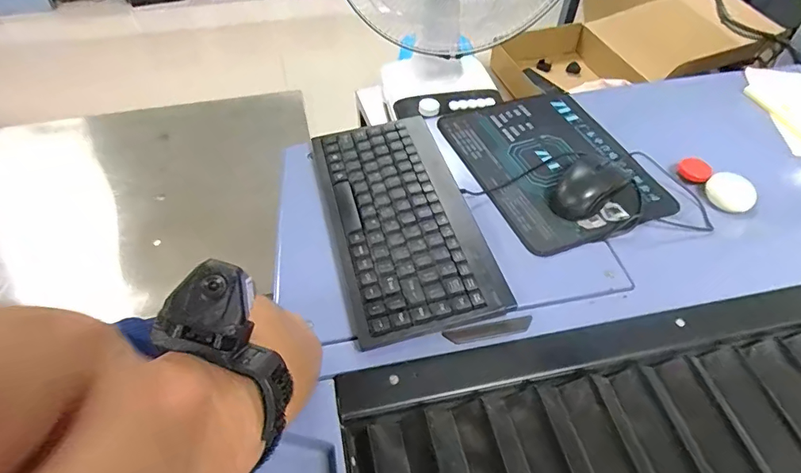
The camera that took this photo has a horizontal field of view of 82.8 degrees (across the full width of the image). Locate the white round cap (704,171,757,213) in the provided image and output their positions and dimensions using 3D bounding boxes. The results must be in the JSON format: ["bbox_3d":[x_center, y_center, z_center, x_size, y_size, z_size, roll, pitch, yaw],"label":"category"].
[{"bbox_3d":[0.419,-0.056,0.575,0.059,0.009,0.058,0,53,0],"label":"white round cap"}]

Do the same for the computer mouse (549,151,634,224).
[{"bbox_3d":[0.229,-0.068,0.534,0.060,0.031,0.134,34,60,23],"label":"computer mouse"}]

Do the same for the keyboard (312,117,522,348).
[{"bbox_3d":[-0.003,-0.024,0.497,0.145,0.031,0.288,-13,54,-10],"label":"keyboard"}]

